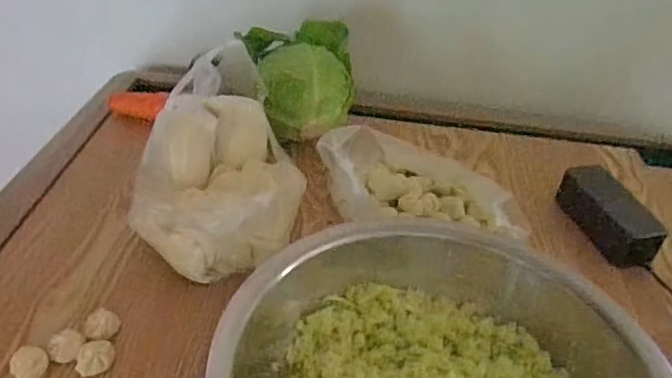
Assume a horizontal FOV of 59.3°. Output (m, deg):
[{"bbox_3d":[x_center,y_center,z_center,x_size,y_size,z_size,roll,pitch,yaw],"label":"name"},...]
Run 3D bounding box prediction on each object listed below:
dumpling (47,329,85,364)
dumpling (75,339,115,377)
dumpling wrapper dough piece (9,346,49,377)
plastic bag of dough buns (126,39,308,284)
[{"bbox_3d":[-0.233,0.137,0.512,0.028,0.015,0.028,4,37,-3],"label":"dumpling"},{"bbox_3d":[-0.206,0.144,0.506,0.030,0.020,0.029,4,37,-3],"label":"dumpling"},{"bbox_3d":[-0.255,0.146,0.491,0.028,0.014,0.028,4,37,-3],"label":"dumpling wrapper dough piece"},{"bbox_3d":[-0.118,-0.018,0.618,0.163,0.153,0.224,12,37,9],"label":"plastic bag of dough buns"}]

